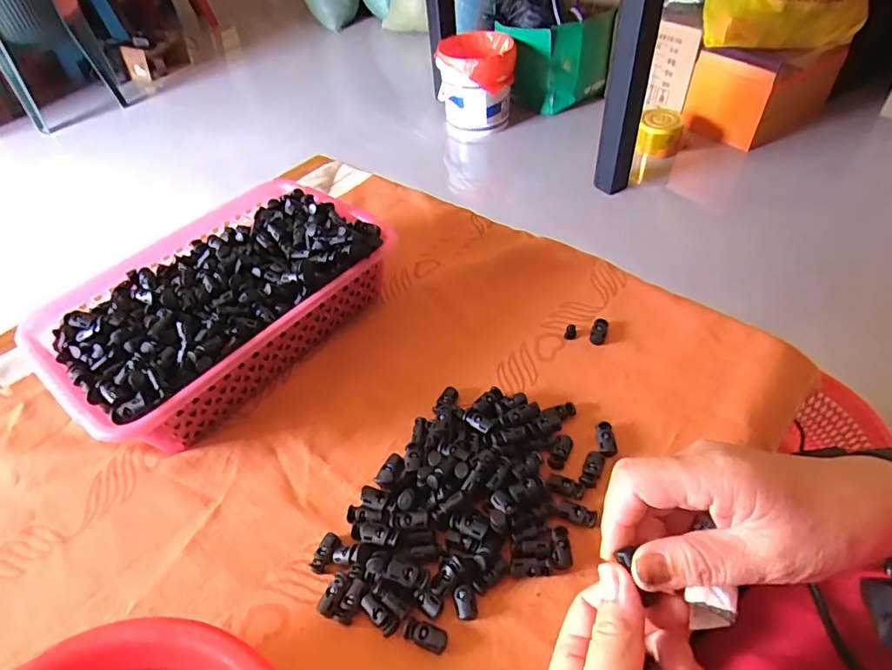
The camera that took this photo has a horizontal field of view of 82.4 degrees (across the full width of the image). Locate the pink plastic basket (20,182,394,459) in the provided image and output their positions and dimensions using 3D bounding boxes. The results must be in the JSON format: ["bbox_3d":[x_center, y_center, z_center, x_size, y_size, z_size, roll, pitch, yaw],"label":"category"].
[{"bbox_3d":[-0.217,-0.032,0.501,0.226,0.094,0.304,29,55,31],"label":"pink plastic basket"}]

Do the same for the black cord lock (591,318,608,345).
[{"bbox_3d":[0.146,-0.004,0.486,0.015,0.011,0.028,12,48,19],"label":"black cord lock"}]

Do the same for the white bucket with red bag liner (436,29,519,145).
[{"bbox_3d":[0.113,-0.855,1.792,0.252,0.328,0.238,-1,47,5],"label":"white bucket with red bag liner"}]

